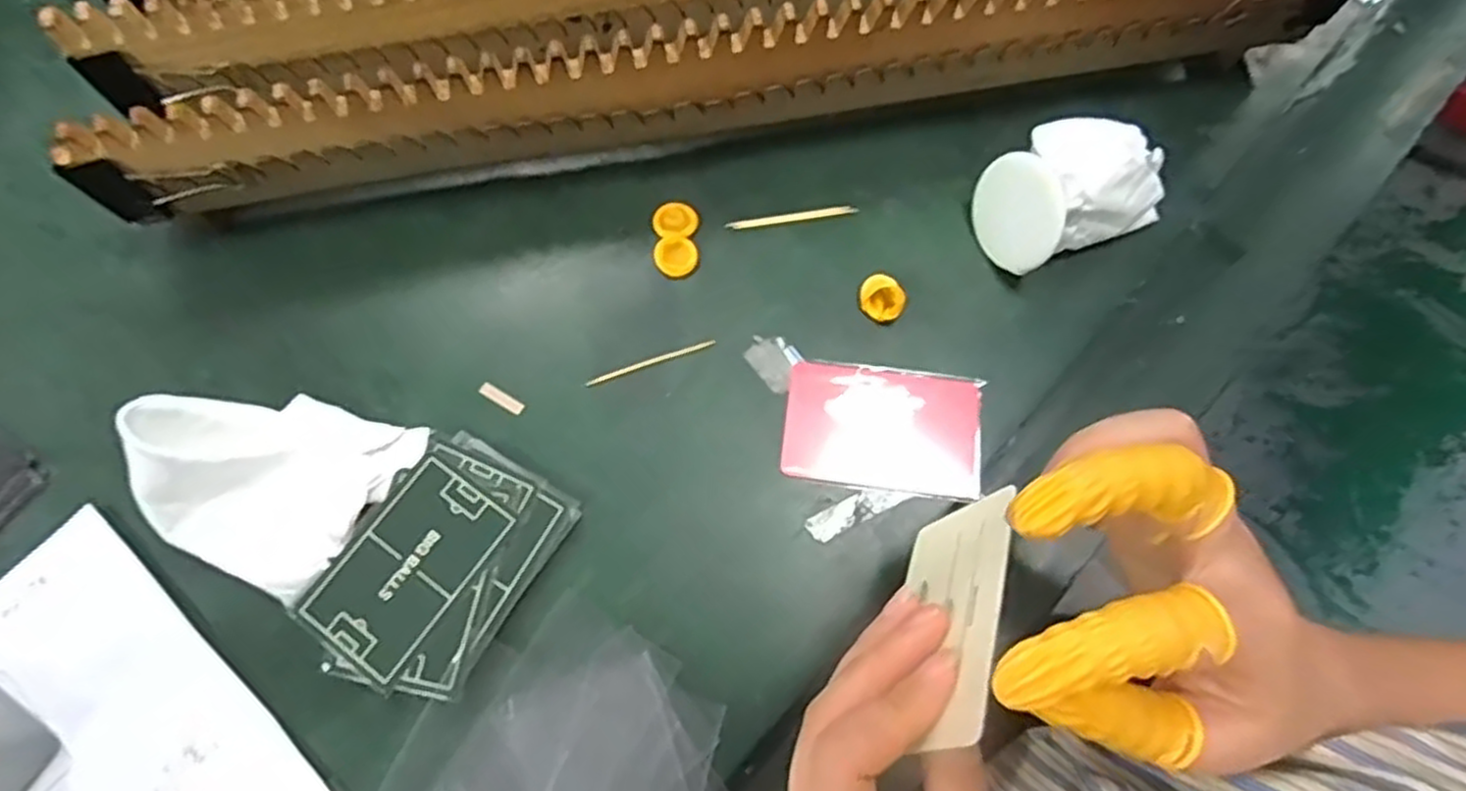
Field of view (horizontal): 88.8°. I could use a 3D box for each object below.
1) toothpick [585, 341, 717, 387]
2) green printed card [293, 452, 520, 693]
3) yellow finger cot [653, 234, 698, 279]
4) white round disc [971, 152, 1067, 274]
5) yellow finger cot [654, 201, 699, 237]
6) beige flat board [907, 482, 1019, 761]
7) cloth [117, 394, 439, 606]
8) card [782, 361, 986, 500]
[{"bbox_3d":[-0.038,-0.016,0.348,0.062,0.004,0.004,-19,73,-6],"label":"toothpick"},{"bbox_3d":[-0.134,0.070,0.310,0.053,0.004,0.082,33,75,9],"label":"green printed card"},{"bbox_3d":[-0.028,-0.067,0.362,0.020,0.006,0.021,0,72,0],"label":"yellow finger cot"},{"bbox_3d":[0.131,-0.084,0.346,0.008,0.046,0.048,-20,73,-32],"label":"white round disc"},{"bbox_3d":[-0.028,-0.086,0.366,0.021,0.004,0.020,0,72,0],"label":"yellow finger cot"},{"bbox_3d":[0.070,0.070,0.240,0.004,0.051,0.085,28,50,-7],"label":"beige flat board"},{"bbox_3d":[-0.193,0.031,0.308,0.088,0.046,0.085,25,74,8],"label":"cloth"},{"bbox_3d":[0.068,0.014,0.336,0.086,0.004,0.055,8,72,3],"label":"card"}]

